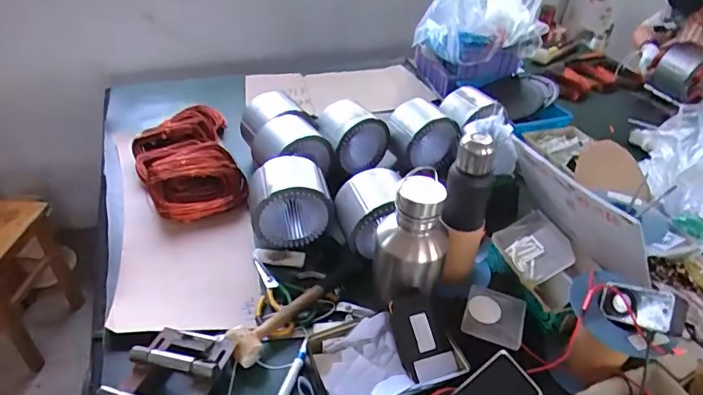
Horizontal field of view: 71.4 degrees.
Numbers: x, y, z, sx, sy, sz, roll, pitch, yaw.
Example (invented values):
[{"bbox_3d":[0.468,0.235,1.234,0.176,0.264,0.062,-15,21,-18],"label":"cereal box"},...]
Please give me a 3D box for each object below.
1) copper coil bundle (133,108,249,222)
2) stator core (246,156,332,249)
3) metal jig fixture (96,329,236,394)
[{"bbox_3d":[-0.377,-0.101,1.116,0.214,0.070,0.379,-11,40,-17],"label":"copper coil bundle"},{"bbox_3d":[-0.120,0.002,0.960,0.153,0.132,0.133,-6,39,-11],"label":"stator core"},{"bbox_3d":[-0.268,0.268,0.685,0.145,0.057,0.194,13,38,11],"label":"metal jig fixture"}]

